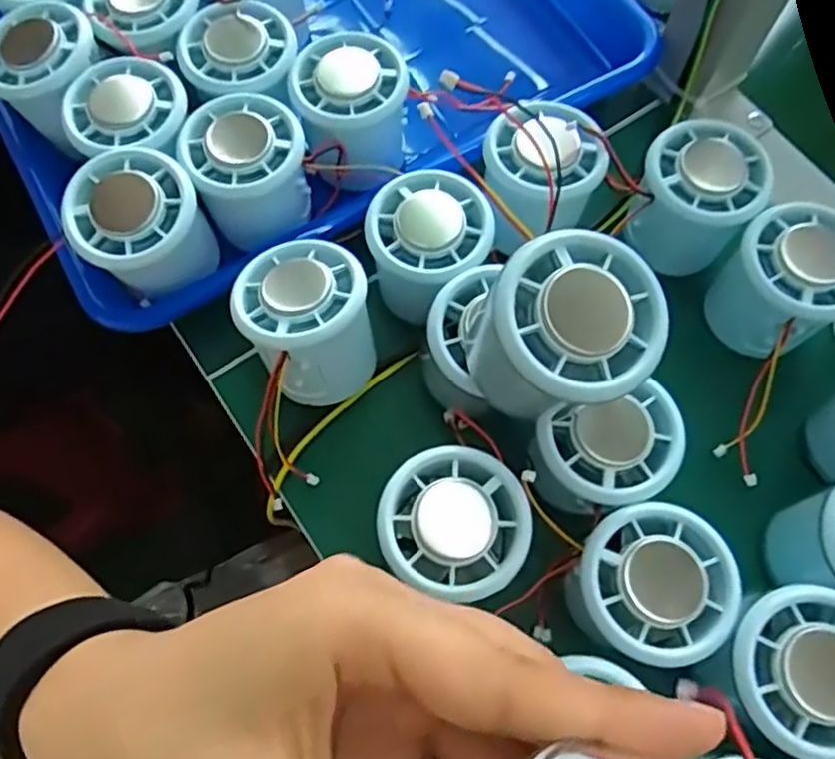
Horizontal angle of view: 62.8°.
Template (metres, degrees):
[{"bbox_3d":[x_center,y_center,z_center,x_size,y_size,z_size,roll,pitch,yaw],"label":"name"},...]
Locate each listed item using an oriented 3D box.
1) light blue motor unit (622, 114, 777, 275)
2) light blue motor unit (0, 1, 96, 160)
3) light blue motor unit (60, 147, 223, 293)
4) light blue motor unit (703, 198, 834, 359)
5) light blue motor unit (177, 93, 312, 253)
[{"bbox_3d":[0.134,-0.088,0.335,0.054,0.057,0.055,0,69,-1],"label":"light blue motor unit"},{"bbox_3d":[-0.182,-0.149,0.342,0.054,0.049,0.058,0,69,-1],"label":"light blue motor unit"},{"bbox_3d":[-0.124,-0.066,0.315,0.053,0.050,0.057,0,69,-1],"label":"light blue motor unit"},{"bbox_3d":[0.171,-0.044,0.320,0.056,0.058,0.053,0,69,-1],"label":"light blue motor unit"},{"bbox_3d":[-0.081,-0.099,0.332,0.053,0.052,0.048,-22,71,-9],"label":"light blue motor unit"}]

